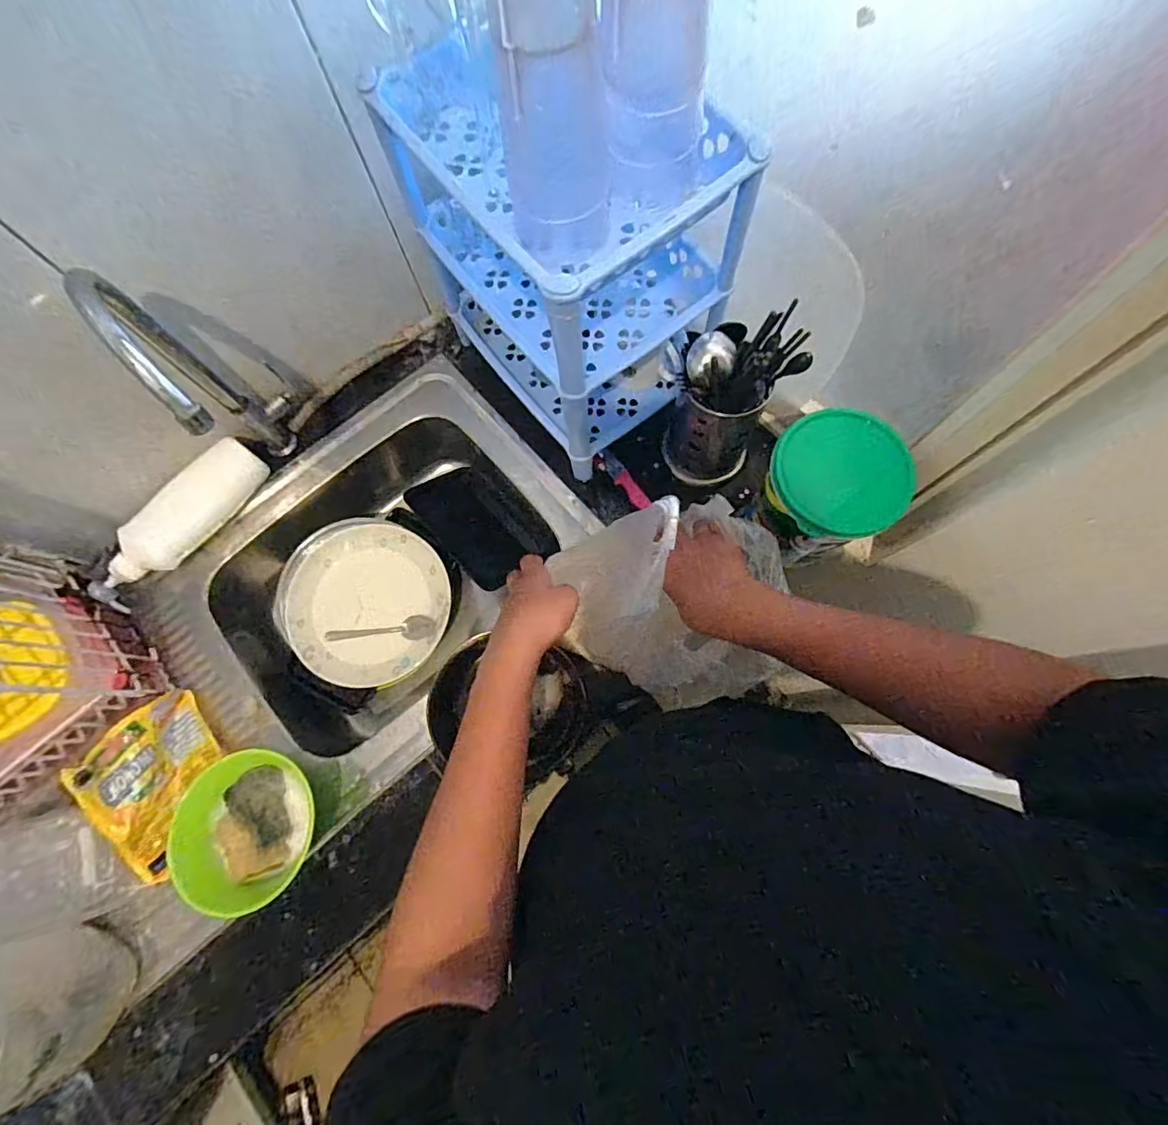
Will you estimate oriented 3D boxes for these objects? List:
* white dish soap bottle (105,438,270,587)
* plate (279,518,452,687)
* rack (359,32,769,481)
[{"bbox_3d":[-0.505,-0.063,0.688,0.058,0.055,0.216,37,78,11],"label":"white dish soap bottle"},{"bbox_3d":[-0.301,0.050,0.749,0.230,0.027,0.209,32,77,10],"label":"plate"},{"bbox_3d":[-0.014,-0.329,0.601,0.222,0.308,0.292,-38,76,-8],"label":"rack"}]

